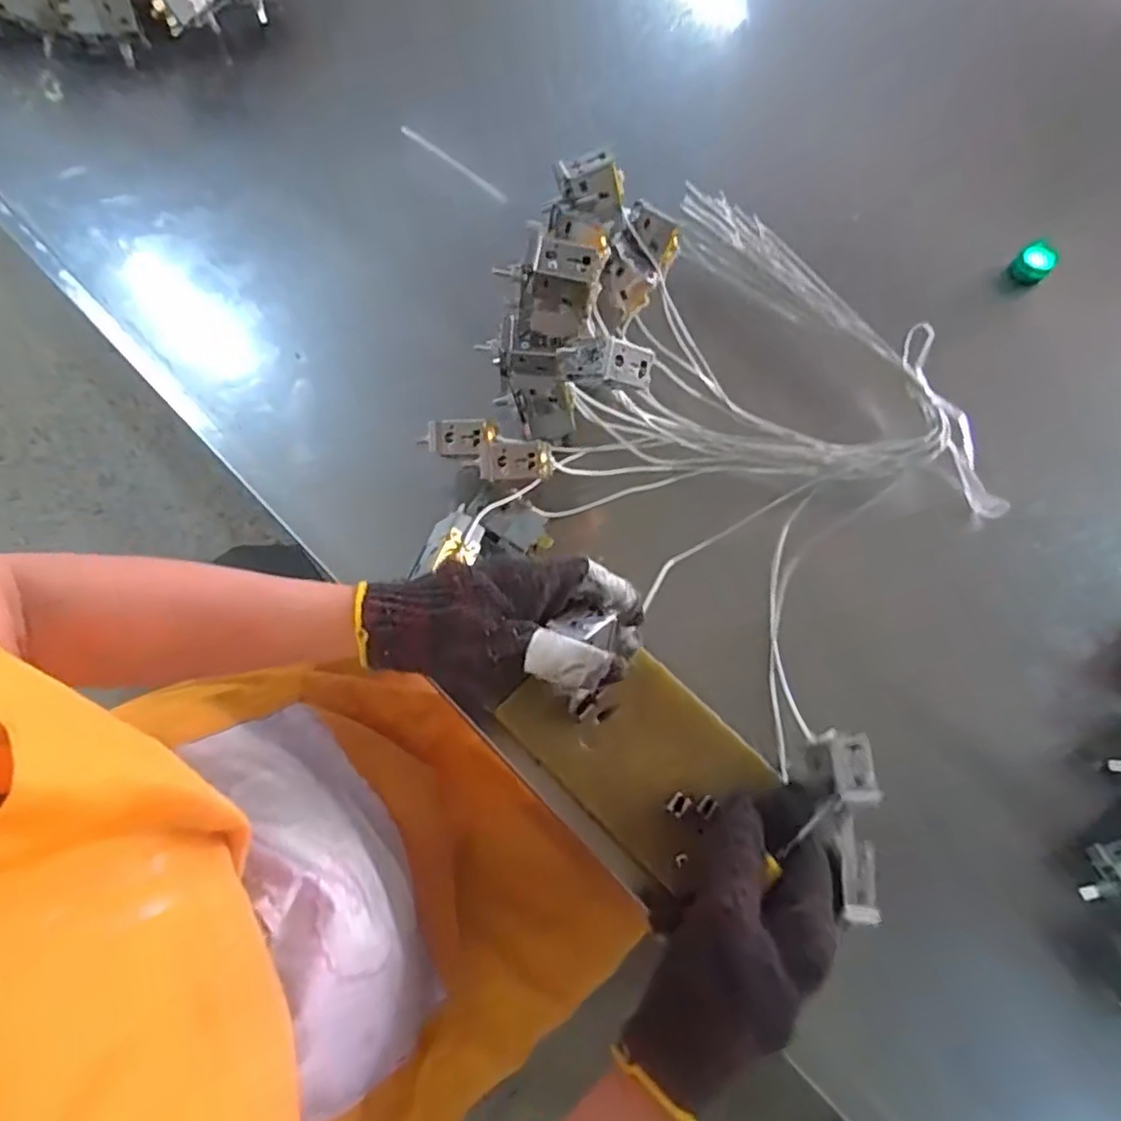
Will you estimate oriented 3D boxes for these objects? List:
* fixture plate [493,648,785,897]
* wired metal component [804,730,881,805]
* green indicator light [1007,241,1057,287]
[{"bbox_3d":[0.048,0.118,0.419,0.146,0.013,0.100,42,78,17],"label":"fixture plate"},{"bbox_3d":[0.161,0.118,0.375,0.028,0.023,0.040,-6,70,-4],"label":"wired metal component"},{"bbox_3d":[0.419,-0.263,0.585,0.026,0.025,0.028,1,70,-2],"label":"green indicator light"}]

